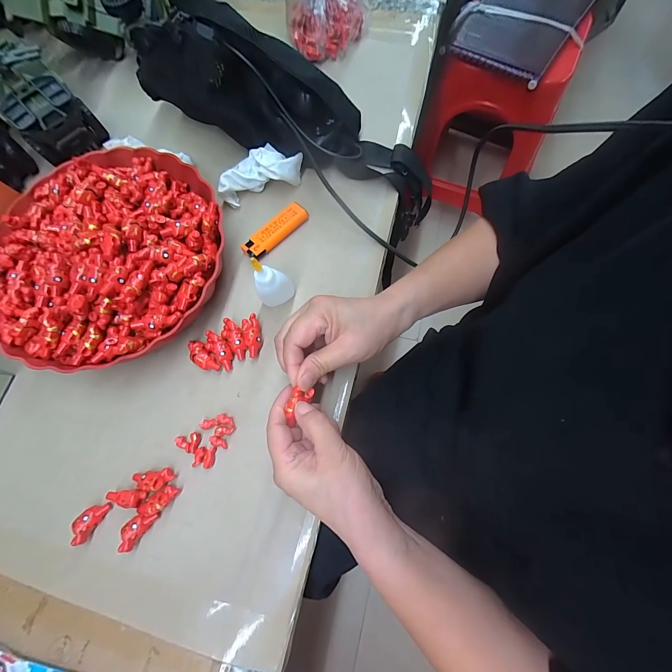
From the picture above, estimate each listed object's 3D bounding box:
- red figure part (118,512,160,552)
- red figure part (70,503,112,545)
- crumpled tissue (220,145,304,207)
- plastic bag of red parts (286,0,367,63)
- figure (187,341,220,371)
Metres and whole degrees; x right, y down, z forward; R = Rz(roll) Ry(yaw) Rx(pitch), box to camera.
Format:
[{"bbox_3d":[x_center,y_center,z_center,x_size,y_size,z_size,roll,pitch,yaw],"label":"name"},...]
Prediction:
[{"bbox_3d":[-0.173,0.166,0.276,0.017,0.012,0.039,36,80,13],"label":"red figure part"},{"bbox_3d":[-0.219,0.163,0.282,0.018,0.013,0.036,30,79,12],"label":"red figure part"},{"bbox_3d":[-0.086,-0.188,0.363,0.099,0.040,0.049,-16,73,-1],"label":"crumpled tissue"},{"bbox_3d":[-0.016,-0.445,0.421,0.105,0.095,0.132,-3,74,4],"label":"plastic bag of red parts"},{"bbox_3d":[-0.131,0.021,0.315,0.040,0.018,0.018,41,81,14],"label":"figure"}]

